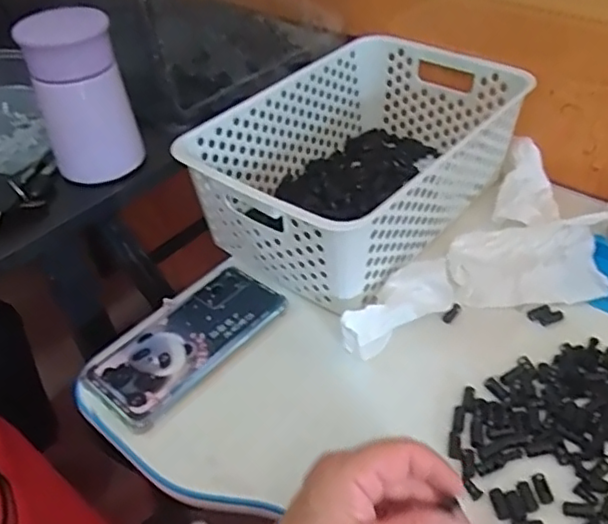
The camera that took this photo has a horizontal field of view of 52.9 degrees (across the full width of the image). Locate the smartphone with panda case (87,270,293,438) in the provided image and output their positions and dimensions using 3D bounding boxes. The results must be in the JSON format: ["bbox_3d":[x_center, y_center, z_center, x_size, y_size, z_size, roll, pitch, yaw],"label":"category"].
[{"bbox_3d":[-0.092,0.062,0.495,0.072,0.009,0.163,28,52,31],"label":"smartphone with panda case"}]

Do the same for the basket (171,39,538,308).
[{"bbox_3d":[0.058,-0.101,0.590,0.200,0.109,0.305,26,51,30],"label":"basket"}]

